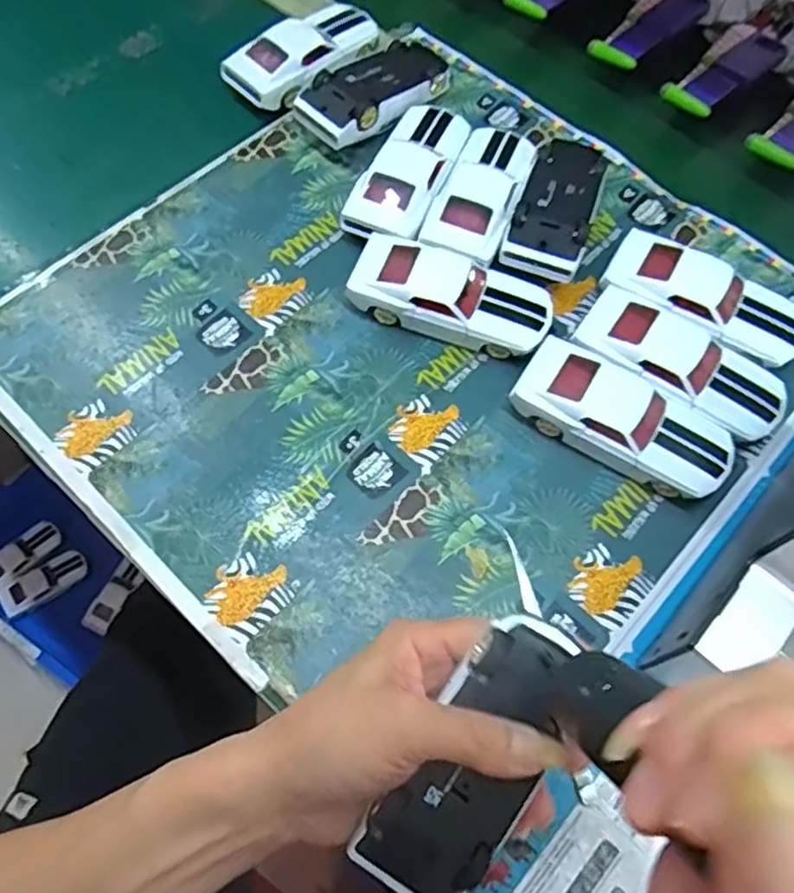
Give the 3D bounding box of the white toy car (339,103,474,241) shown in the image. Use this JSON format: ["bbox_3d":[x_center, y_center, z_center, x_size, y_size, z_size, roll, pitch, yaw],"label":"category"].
[{"bbox_3d":[0.009,-0.194,0.493,0.057,0.032,0.125,21,64,8],"label":"white toy car"}]

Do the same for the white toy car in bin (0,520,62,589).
[{"bbox_3d":[-0.602,0.175,1.095,0.136,0.028,0.051,-34,70,-18],"label":"white toy car in bin"}]

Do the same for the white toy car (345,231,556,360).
[{"bbox_3d":[0.036,-0.096,0.448,0.127,0.031,0.051,18,64,6],"label":"white toy car"}]

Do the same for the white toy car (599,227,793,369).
[{"bbox_3d":[0.202,-0.096,0.453,0.131,0.034,0.066,29,67,11],"label":"white toy car"}]

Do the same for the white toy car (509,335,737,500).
[{"bbox_3d":[0.135,-0.015,0.413,0.128,0.034,0.050,31,66,12],"label":"white toy car"}]

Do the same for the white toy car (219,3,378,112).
[{"bbox_3d":[-0.071,-0.308,0.539,0.127,0.038,0.056,-39,71,-19],"label":"white toy car"}]

